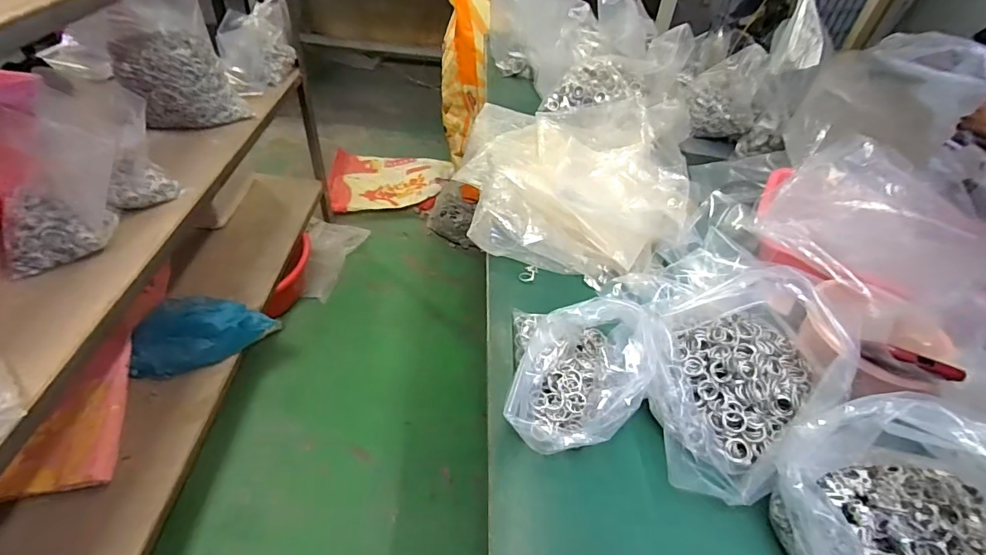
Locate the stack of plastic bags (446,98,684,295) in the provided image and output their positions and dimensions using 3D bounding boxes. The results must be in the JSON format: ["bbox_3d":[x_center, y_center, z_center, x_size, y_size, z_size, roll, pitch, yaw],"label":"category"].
[{"bbox_3d":[0.141,-0.187,0.802,0.380,0.088,0.461,10,44,2],"label":"stack of plastic bags"}]

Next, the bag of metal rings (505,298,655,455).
[{"bbox_3d":[0.084,0.093,0.471,0.141,0.107,0.120,1,45,-7],"label":"bag of metal rings"}]

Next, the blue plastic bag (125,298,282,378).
[{"bbox_3d":[-0.669,0.110,1.096,0.294,0.113,0.148,-17,49,-23],"label":"blue plastic bag"}]

